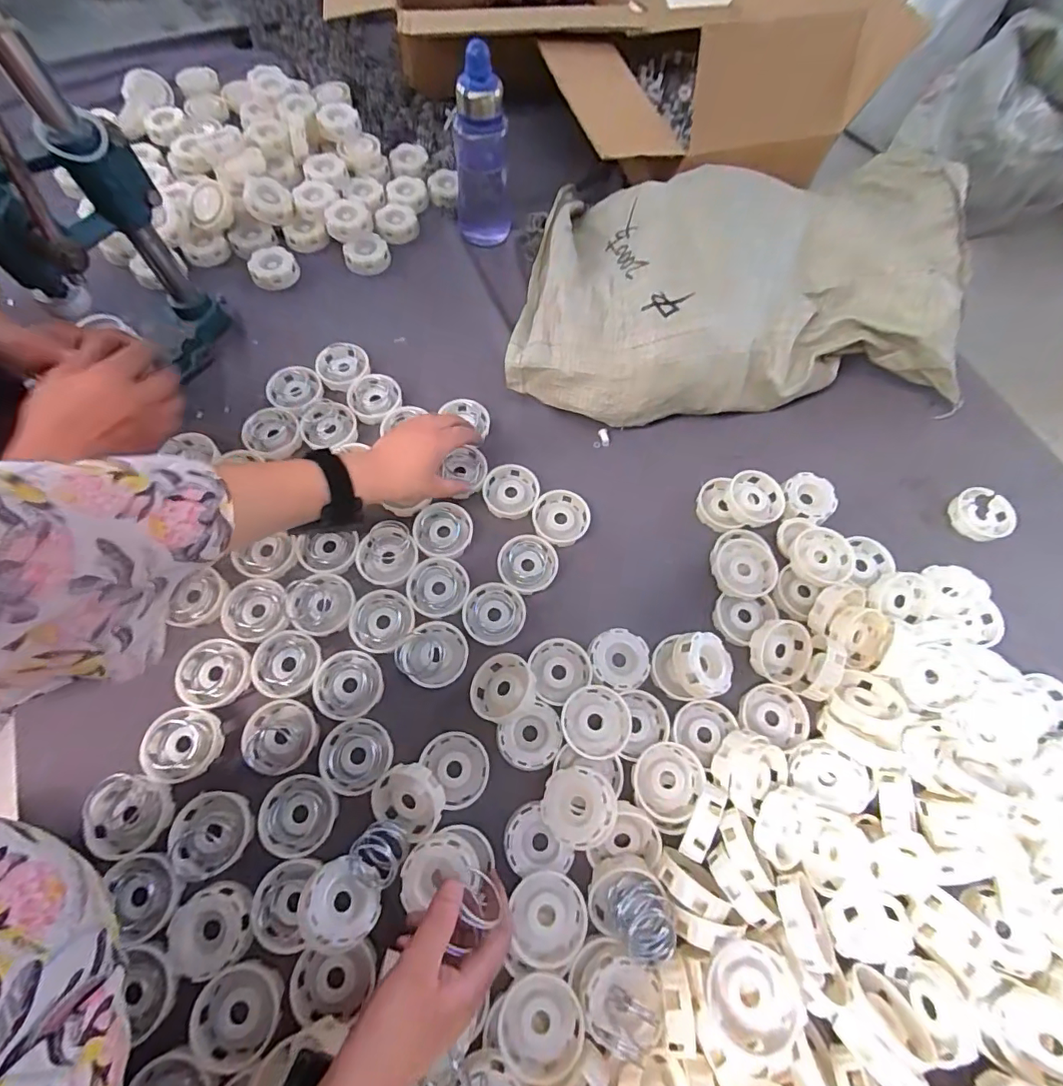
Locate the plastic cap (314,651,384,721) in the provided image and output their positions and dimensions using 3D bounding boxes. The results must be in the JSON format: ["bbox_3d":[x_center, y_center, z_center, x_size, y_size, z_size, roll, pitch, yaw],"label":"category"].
[{"bbox_3d":[-0.174,0.136,0.471,0.060,0.023,0.060,0,77,1],"label":"plastic cap"}]

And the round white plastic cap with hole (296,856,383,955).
[{"bbox_3d":[-0.149,0.279,0.378,0.058,0.023,0.051,44,41,11],"label":"round white plastic cap with hole"}]

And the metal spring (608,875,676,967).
[{"bbox_3d":[0.088,0.292,0.383,0.040,0.042,0.050,-24,78,-4],"label":"metal spring"}]

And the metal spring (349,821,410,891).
[{"bbox_3d":[-0.123,0.253,0.403,0.041,0.039,0.037,41,81,10],"label":"metal spring"}]

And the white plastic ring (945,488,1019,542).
[{"bbox_3d":[0.508,-0.033,0.555,0.066,0.014,0.060,0,77,1],"label":"white plastic ring"}]

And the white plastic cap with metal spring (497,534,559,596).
[{"bbox_3d":[-0.005,0.023,0.511,0.060,0.022,0.059,0,77,1],"label":"white plastic cap with metal spring"}]

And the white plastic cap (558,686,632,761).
[{"bbox_3d":[0.058,0.158,0.435,0.060,0.017,0.058,0,77,1],"label":"white plastic cap"}]

